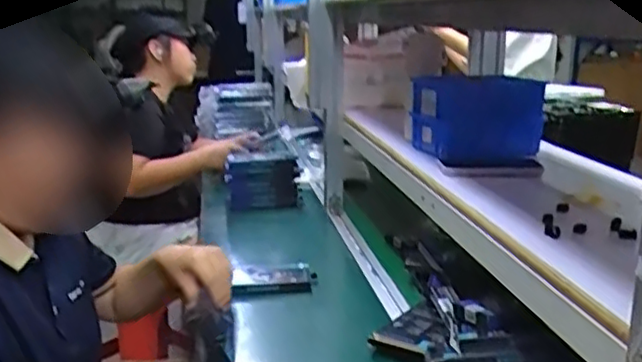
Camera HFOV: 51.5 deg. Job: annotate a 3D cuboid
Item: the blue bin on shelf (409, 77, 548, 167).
[{"bbox_3d":[0.259,-0.104,1.105,0.201,0.134,0.082,-2,14,-7],"label":"blue bin on shelf"}]

